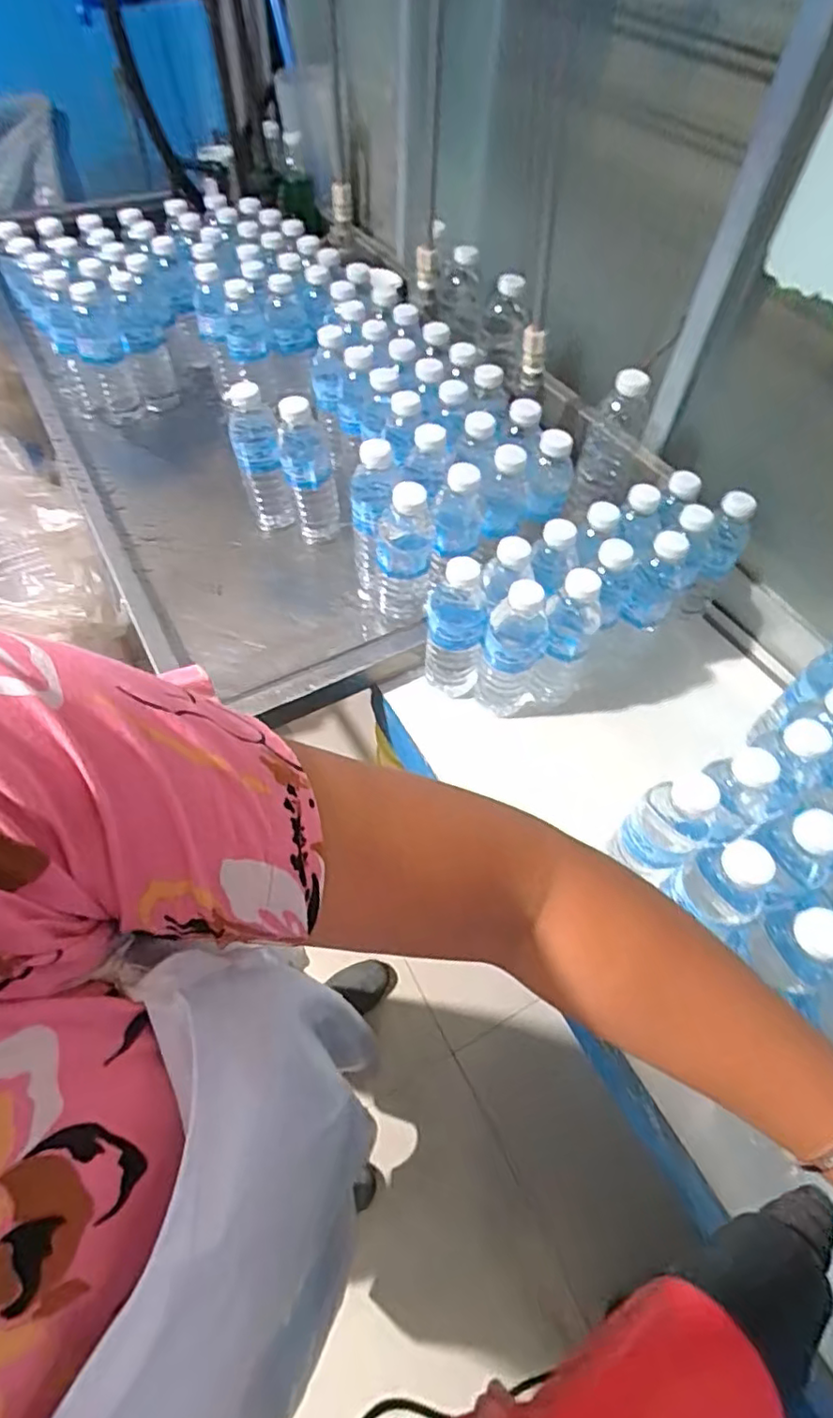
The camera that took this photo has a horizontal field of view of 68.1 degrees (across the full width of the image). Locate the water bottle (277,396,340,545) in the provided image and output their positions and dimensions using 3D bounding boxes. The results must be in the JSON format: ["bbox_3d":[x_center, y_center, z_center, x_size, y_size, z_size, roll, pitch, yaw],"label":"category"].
[{"bbox_3d":[-0.125,-0.273,0.709,0.063,0.163,0.067,-6,56,-8],"label":"water bottle"}]

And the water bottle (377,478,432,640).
[{"bbox_3d":[-0.018,-0.159,0.648,0.062,0.172,0.062,2,55,-2],"label":"water bottle"}]

